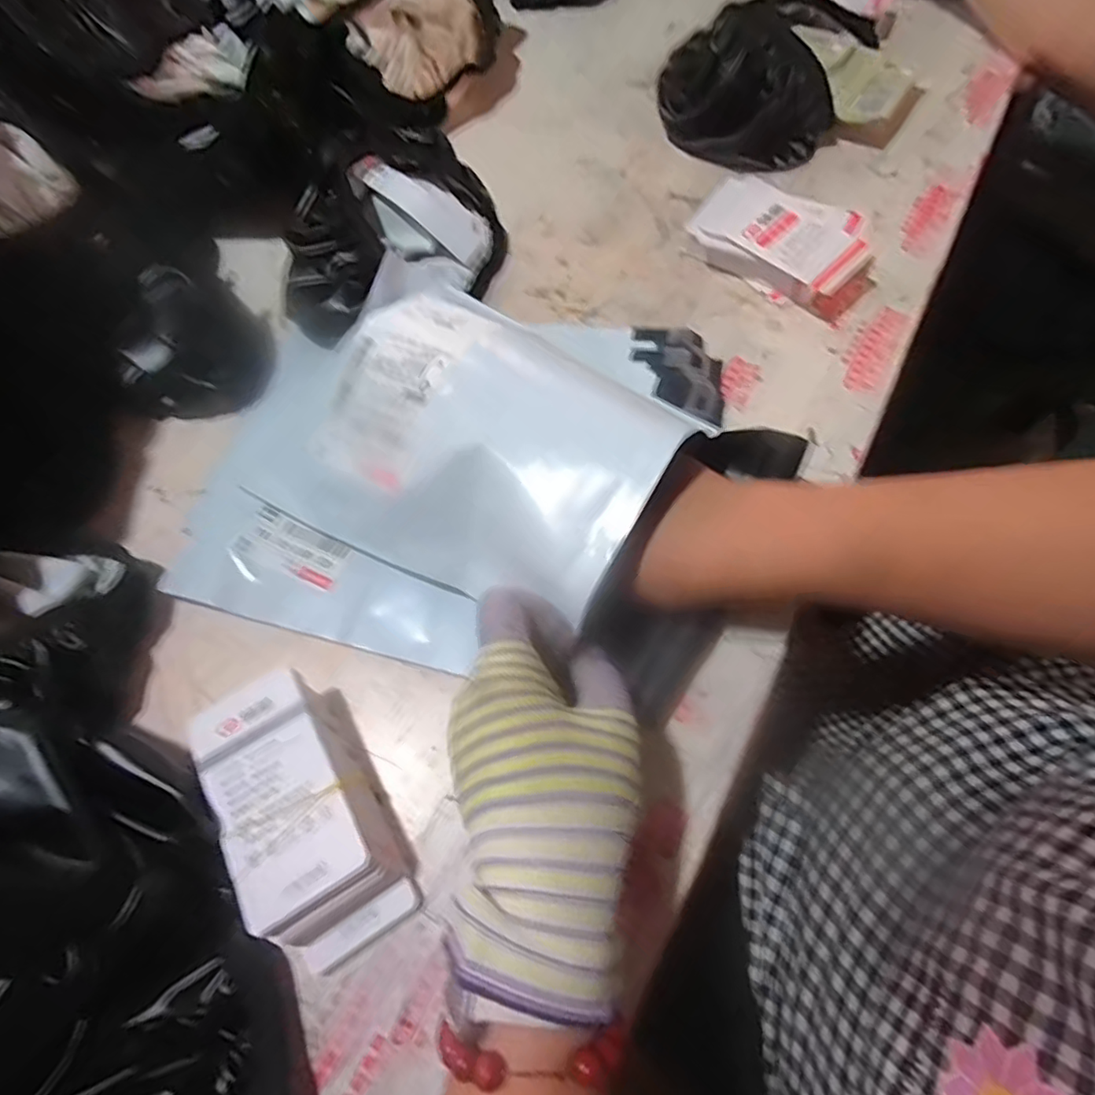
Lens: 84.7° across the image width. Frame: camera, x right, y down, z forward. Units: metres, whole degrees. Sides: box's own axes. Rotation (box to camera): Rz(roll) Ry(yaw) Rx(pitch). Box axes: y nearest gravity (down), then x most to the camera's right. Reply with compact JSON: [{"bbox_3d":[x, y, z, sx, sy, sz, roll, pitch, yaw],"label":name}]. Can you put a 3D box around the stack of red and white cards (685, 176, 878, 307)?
[{"bbox_3d":[0.170,-0.225,0.444,0.121,0.033,0.072,36,72,19],"label":"stack of red and white cards"}]

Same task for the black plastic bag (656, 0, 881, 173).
[{"bbox_3d":[0.168,-0.395,0.498,0.144,0.090,0.135,5,65,6],"label":"black plastic bag"}]

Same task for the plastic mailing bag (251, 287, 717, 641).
[{"bbox_3d":[-0.051,-0.063,0.335,0.231,0.074,0.142,25,68,15],"label":"plastic mailing bag"}]

